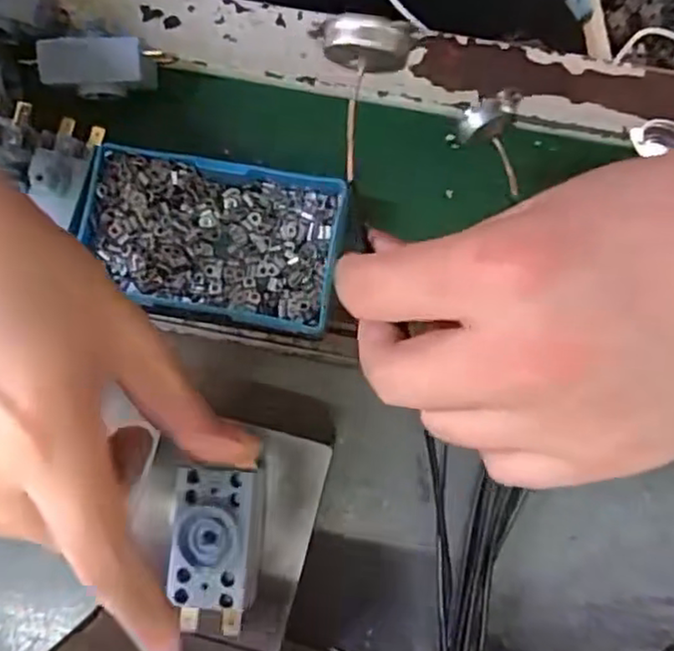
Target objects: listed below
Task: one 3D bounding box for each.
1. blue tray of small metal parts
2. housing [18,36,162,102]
[{"bbox_3d":[-0.057,-0.040,0.305,0.113,0.019,0.070,8,84,2],"label":"blue tray of small metal parts"},{"bbox_3d":[-0.113,-0.119,0.312,0.054,0.023,0.021,-7,84,1],"label":"housing"}]

